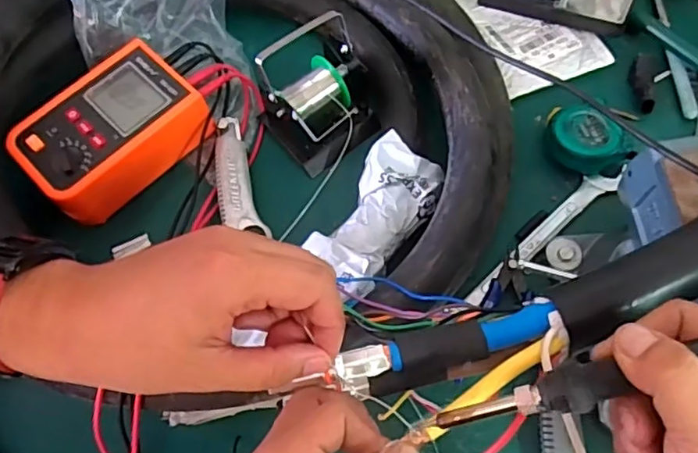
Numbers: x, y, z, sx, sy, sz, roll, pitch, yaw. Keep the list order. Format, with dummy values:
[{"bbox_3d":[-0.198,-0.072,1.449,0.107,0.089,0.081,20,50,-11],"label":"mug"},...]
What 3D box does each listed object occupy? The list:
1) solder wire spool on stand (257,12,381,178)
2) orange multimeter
[{"bbox_3d":[-0.027,-0.112,0.544,0.089,0.088,0.094,-42,71,-14],"label":"solder wire spool on stand"},{"bbox_3d":[-0.217,-0.089,0.542,0.154,0.054,0.105,-40,71,-14],"label":"orange multimeter"}]

